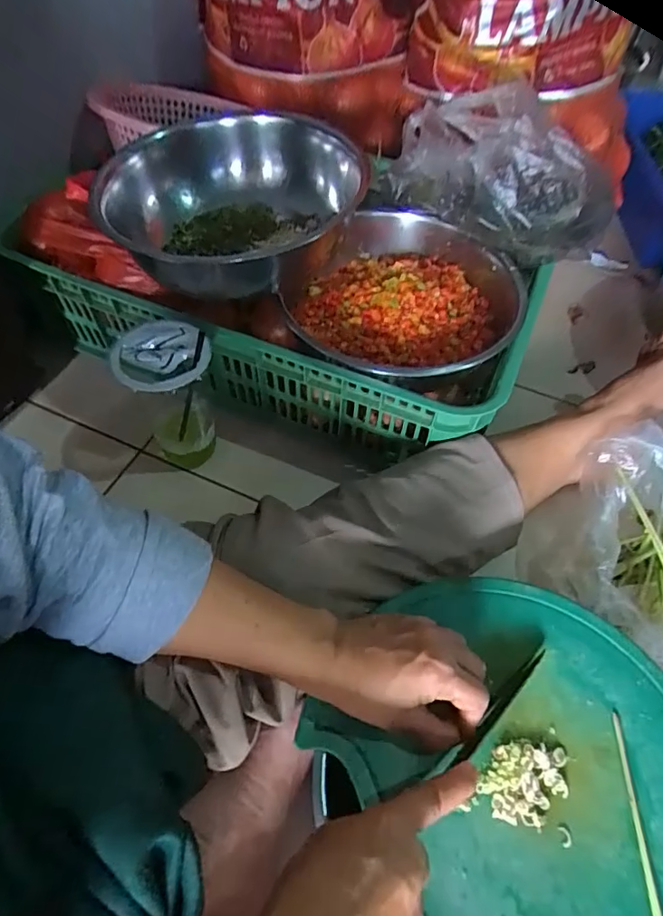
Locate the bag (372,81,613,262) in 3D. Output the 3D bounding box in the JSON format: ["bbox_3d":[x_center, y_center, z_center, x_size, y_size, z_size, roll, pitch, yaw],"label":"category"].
[{"bbox_3d":[0.174,-0.304,0.537,0.230,0.126,0.126,32,60,17],"label":"bag"}]

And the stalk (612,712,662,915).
[{"bbox_3d":[0.202,0.255,0.333,0.009,0.011,0.165,7,56,1],"label":"stalk"}]

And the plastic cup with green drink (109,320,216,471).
[{"bbox_3d":[-0.158,-0.054,0.529,0.083,0.158,0.079,2,56,-3],"label":"plastic cup with green drink"}]

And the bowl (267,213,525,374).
[{"bbox_3d":[0.079,-0.175,0.541,0.209,0.071,0.227,2,56,-3],"label":"bowl"}]

